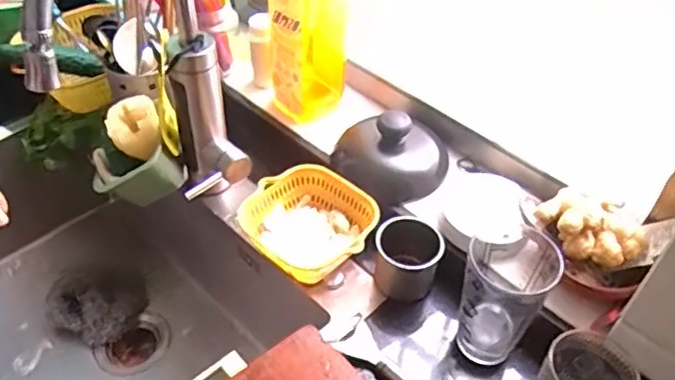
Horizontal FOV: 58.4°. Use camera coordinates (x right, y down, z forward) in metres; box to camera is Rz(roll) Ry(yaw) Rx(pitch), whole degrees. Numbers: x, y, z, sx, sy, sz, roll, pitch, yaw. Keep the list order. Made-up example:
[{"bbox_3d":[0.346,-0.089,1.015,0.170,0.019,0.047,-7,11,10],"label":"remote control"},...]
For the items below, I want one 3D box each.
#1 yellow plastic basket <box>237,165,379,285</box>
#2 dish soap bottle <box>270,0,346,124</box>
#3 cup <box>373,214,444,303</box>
[{"bbox_3d":[-0.024,0.039,0.723,0.136,0.060,0.144,-30,54,-28],"label":"yellow plastic basket"},{"bbox_3d":[-0.036,-0.215,0.759,0.095,0.269,0.072,1,46,-3],"label":"dish soap bottle"},{"bbox_3d":[0.080,0.076,0.690,0.070,0.067,0.072,2,46,-2],"label":"cup"}]

